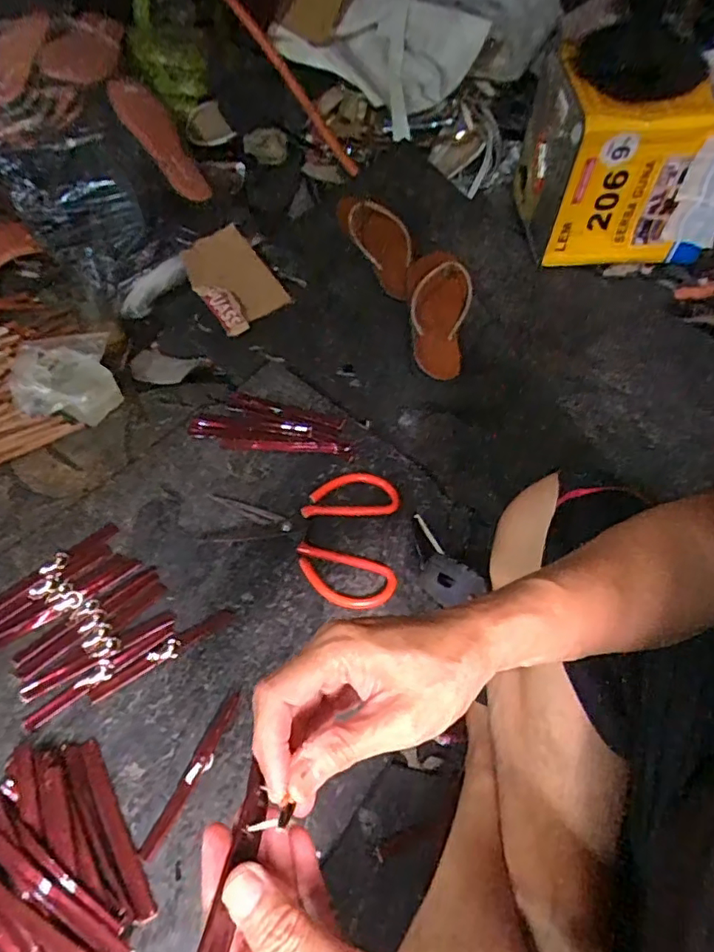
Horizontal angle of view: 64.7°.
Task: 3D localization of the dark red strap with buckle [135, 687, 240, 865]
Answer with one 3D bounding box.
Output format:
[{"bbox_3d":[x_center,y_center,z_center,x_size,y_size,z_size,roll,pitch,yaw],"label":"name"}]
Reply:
[{"bbox_3d":[-0.141,0.258,0.494,0.017,0.008,0.140,21,57,12],"label":"dark red strap with buckle"}]

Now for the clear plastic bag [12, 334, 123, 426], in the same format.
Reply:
[{"bbox_3d":[-0.377,-0.128,0.733,0.129,0.042,0.127,-10,56,-10],"label":"clear plastic bag"}]

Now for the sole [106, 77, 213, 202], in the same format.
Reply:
[{"bbox_3d":[-0.299,-0.519,0.872,0.079,0.034,0.203,-48,112,-29],"label":"sole"}]

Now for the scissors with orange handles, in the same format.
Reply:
[{"bbox_3d":[-0.060,0.061,0.624,0.207,0.018,0.154,5,55,1],"label":"scissors with orange handles"}]

